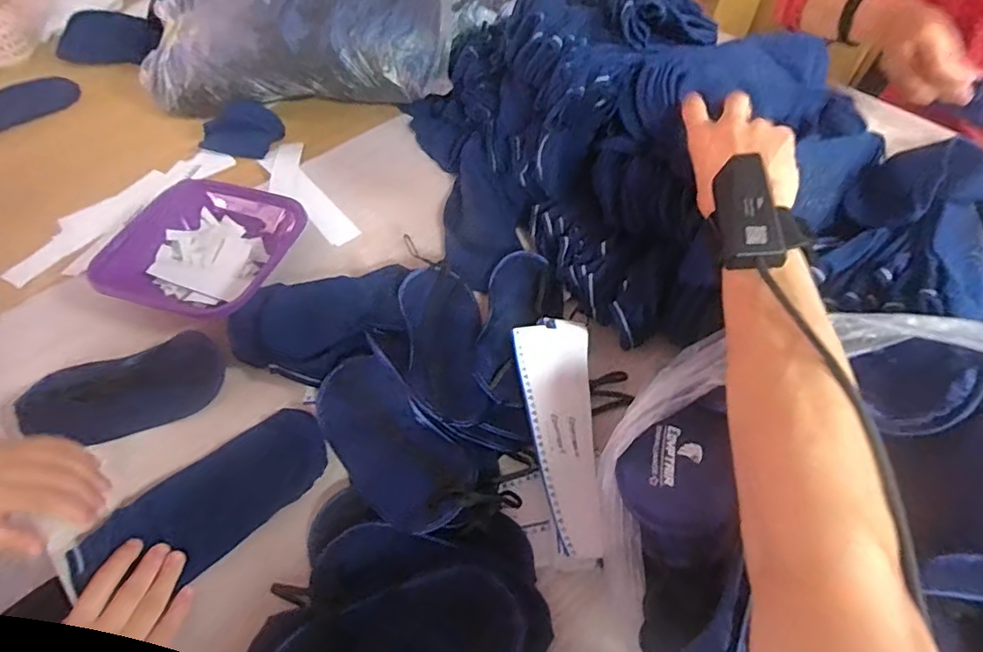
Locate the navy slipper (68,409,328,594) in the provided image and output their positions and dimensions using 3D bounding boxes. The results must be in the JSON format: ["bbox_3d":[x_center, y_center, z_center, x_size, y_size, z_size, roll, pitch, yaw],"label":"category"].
[{"bbox_3d":[-0.240,0.149,0.472,0.200,0.020,0.094,-37,64,-24],"label":"navy slipper"}]

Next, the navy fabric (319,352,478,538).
[{"bbox_3d":[-0.092,0.103,0.484,0.080,0.037,0.181,-34,62,-23],"label":"navy fabric"}]

